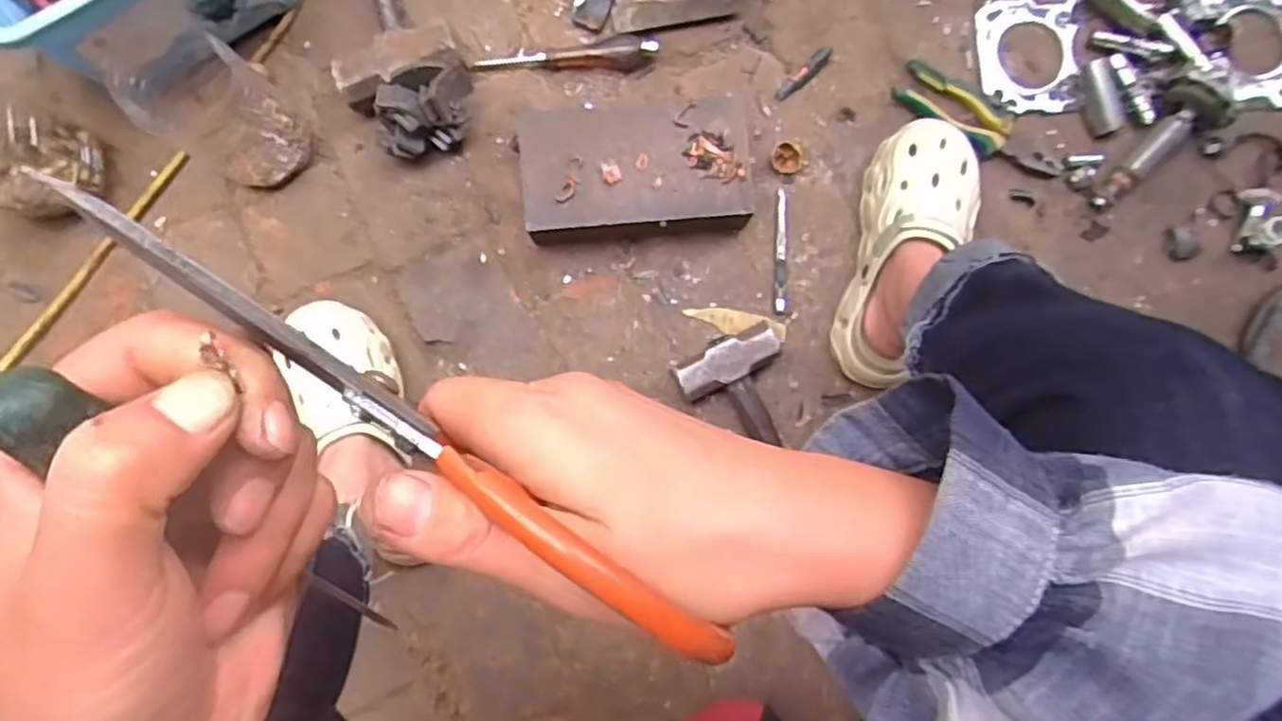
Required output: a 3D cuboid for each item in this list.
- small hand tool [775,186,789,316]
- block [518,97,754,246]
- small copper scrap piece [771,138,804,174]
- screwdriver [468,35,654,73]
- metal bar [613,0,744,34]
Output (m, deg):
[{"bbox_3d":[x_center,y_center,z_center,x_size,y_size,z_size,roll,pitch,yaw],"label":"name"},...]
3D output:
[{"bbox_3d":[0.140,-0.108,0.718,0.013,0.007,0.123,1,87,0],"label":"small hand tool"},{"bbox_3d":[-0.005,-0.181,0.698,0.207,0.065,0.117,-4,87,0],"label":"block"},{"bbox_3d":[0.145,-0.202,0.717,0.030,0.012,0.033,41,88,2],"label":"small copper scrap piece"},{"bbox_3d":[-0.075,-0.305,0.727,0.181,0.022,0.029,-3,87,0],"label":"screwdriver"},{"bbox_3d":[0.037,-0.351,0.725,0.129,0.006,0.027,-10,87,-1],"label":"metal bar"}]

